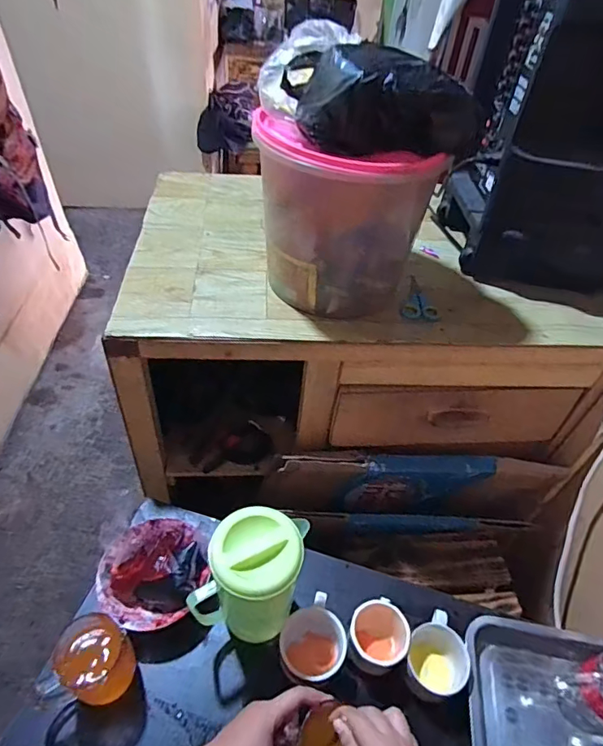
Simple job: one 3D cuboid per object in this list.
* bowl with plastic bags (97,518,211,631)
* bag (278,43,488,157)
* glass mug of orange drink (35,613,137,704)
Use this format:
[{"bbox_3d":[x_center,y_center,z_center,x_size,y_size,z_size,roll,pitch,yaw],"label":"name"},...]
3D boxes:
[{"bbox_3d":[-0.205,0.283,0.682,0.133,0.063,0.145,2,47,-2],"label":"bowl with plastic bags"},{"bbox_3d":[0.096,-0.322,0.567,0.203,0.091,0.123,-6,47,-9],"label":"bag"},{"bbox_3d":[-0.251,0.357,0.586,0.071,0.105,0.089,22,49,16],"label":"glass mug of orange drink"}]

